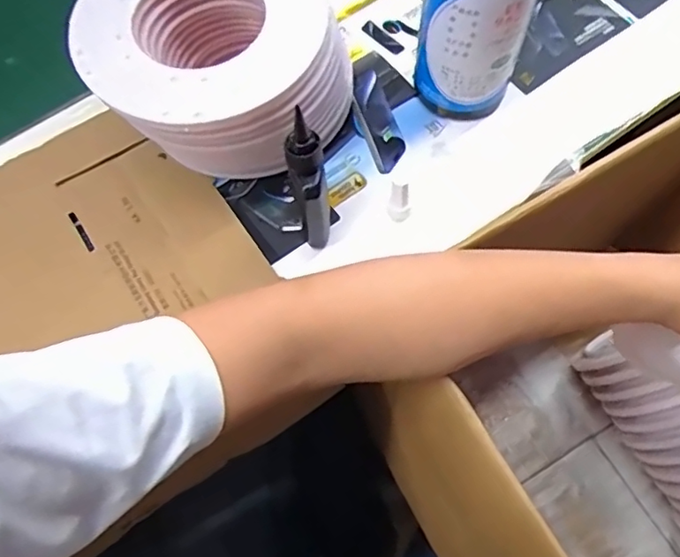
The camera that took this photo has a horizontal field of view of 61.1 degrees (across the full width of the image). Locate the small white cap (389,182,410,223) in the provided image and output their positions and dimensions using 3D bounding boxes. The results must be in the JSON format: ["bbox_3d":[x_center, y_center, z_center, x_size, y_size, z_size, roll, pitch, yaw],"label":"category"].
[{"bbox_3d":[0.050,-0.062,0.480,0.017,0.044,0.013,6,67,5],"label":"small white cap"}]

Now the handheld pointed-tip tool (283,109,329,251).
[{"bbox_3d":[-0.021,-0.065,0.434,0.024,0.144,0.029,-17,67,-5],"label":"handheld pointed-tip tool"}]

